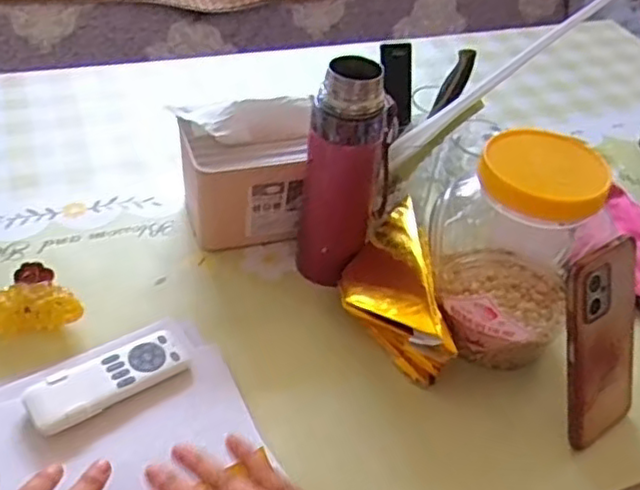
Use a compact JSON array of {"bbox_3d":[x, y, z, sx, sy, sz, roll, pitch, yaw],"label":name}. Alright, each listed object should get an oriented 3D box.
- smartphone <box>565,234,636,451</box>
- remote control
[{"bbox_3d":[0.218,0.076,0.520,0.065,0.162,0.018,-23,26,-30],"label":"smartphone"},{"bbox_3d":[-0.169,0.107,0.540,0.123,0.011,0.051,-21,49,-29],"label":"remote control"}]

